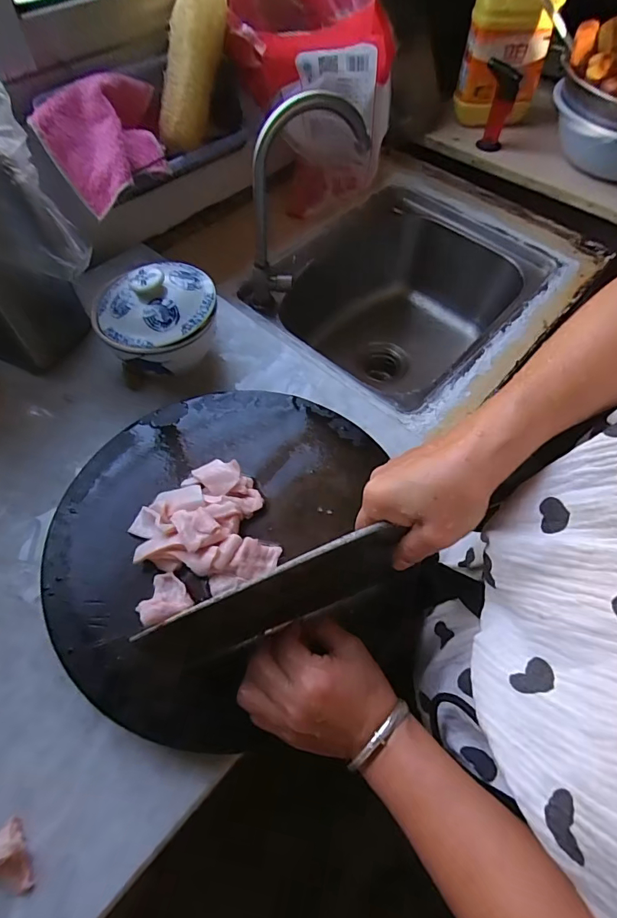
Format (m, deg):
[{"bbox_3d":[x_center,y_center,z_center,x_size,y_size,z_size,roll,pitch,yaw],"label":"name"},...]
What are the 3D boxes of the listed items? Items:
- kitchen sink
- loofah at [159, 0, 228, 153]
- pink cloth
[{"bbox_3d":[0.162,-0.271,0.871,0.395,0.241,0.500,37,65,19],"label":"kitchen sink"},{"bbox_3d":[-0.150,-0.507,0.575,0.057,0.046,0.206,16,101,8],"label":"loofah"},{"bbox_3d":[-0.230,-0.393,0.549,0.115,0.078,0.162,38,66,19],"label":"pink cloth"}]

